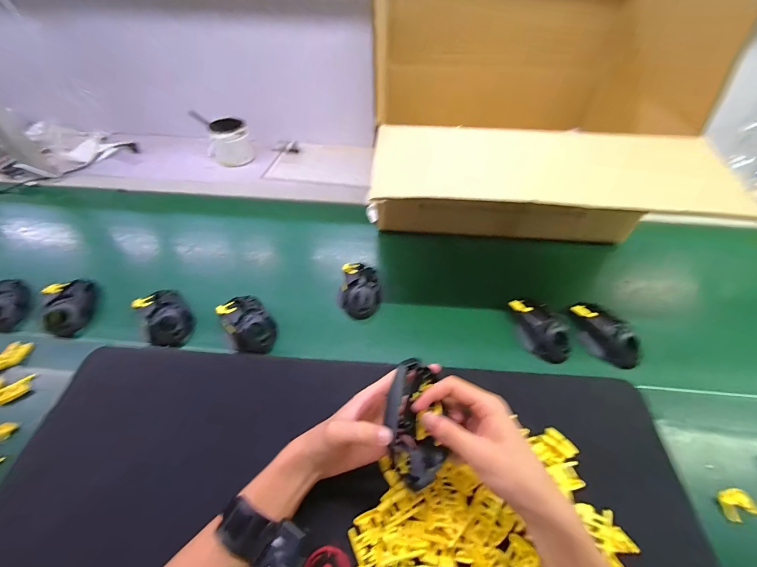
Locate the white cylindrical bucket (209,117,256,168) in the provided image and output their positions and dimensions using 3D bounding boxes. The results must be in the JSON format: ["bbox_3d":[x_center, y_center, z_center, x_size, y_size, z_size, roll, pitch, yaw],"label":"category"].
[{"bbox_3d":[-0.389,-0.372,0.843,0.100,0.094,0.105,-14,49,-14],"label":"white cylindrical bucket"}]

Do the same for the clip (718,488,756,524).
[{"bbox_3d":[0.403,0.247,0.359,0.039,0.008,0.027,-11,49,-11],"label":"clip"}]

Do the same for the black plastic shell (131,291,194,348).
[{"bbox_3d":[-0.350,0.055,0.524,0.072,0.043,0.110,-36,58,-29],"label":"black plastic shell"}]

